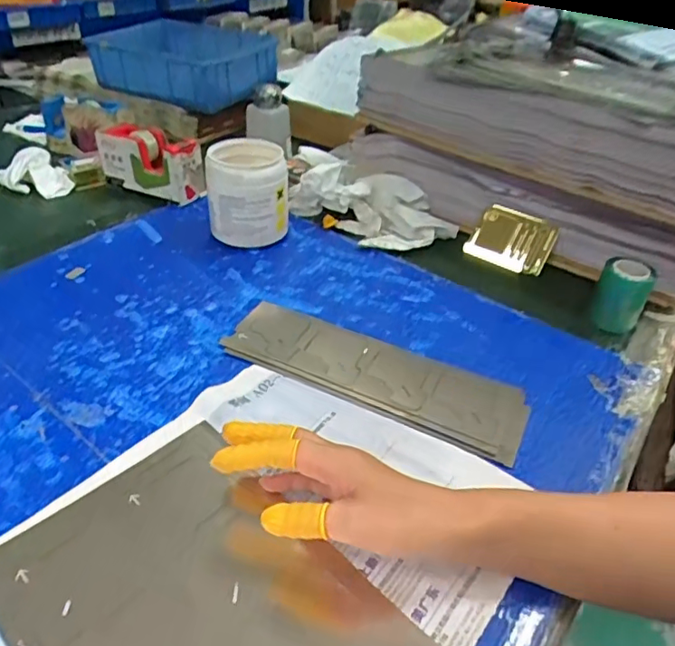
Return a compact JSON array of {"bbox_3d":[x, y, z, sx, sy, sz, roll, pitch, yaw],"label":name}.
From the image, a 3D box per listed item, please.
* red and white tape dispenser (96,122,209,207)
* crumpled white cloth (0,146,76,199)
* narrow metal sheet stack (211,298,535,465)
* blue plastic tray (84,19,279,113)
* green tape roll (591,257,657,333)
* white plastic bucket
[{"bbox_3d":[-0.255,-0.219,0.769,0.151,0.078,0.053,19,41,19],"label":"red and white tape dispenser"},{"bbox_3d":[-0.452,-0.220,0.787,0.168,0.042,0.068,21,42,21],"label":"crumpled white cloth"},{"bbox_3d":[0.035,0.041,0.518,0.277,0.011,0.091,19,41,19],"label":"narrow metal sheet stack"},{"bbox_3d":[-0.273,-0.448,0.964,0.278,0.082,0.161,21,42,21],"label":"blue plastic tray"},{"bbox_3d":[0.295,-0.031,0.575,0.046,0.061,0.040,29,45,28],"label":"green tape roll"},{"bbox_3d":[-0.109,-0.157,0.678,0.092,0.110,0.086,2,38,-2],"label":"white plastic bucket"}]

